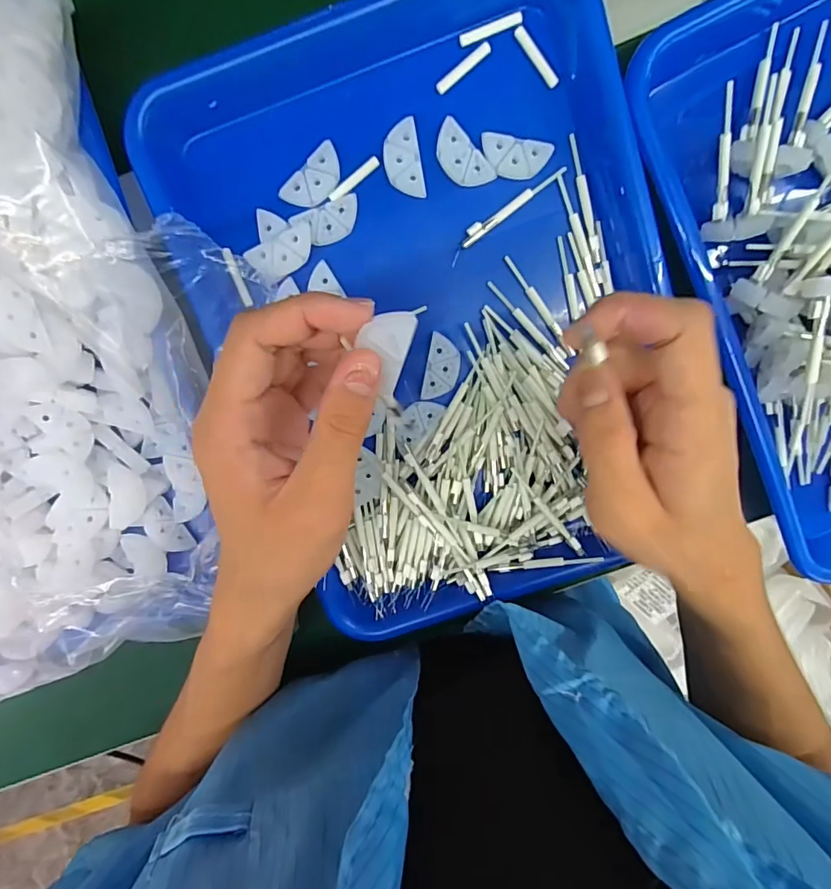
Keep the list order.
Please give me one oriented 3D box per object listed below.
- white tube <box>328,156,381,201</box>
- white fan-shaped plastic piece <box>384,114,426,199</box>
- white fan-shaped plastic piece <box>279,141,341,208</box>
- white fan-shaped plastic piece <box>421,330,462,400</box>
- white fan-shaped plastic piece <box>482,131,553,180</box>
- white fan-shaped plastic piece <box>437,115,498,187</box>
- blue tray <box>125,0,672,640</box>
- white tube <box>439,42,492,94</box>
[{"bbox_3d":[-0.034,-0.148,0.271,0.034,0.004,0.005,-39,99,7],"label":"white tube"},{"bbox_3d":[-0.007,-0.157,0.269,0.020,0.006,0.038,-10,101,2],"label":"white fan-shaped plastic piece"},{"bbox_3d":[-0.055,-0.146,0.270,0.038,0.007,0.019,-43,98,8],"label":"white fan-shaped plastic piece"},{"bbox_3d":[0.016,-0.045,0.292,0.020,0.004,0.039,10,101,-2],"label":"white fan-shaped plastic piece"},{"bbox_3d":[0.055,-0.159,0.270,0.038,0.005,0.020,7,101,-2],"label":"white fan-shaped plastic piece"},{"bbox_3d":[0.026,-0.157,0.268,0.020,0.004,0.038,-44,98,8],"label":"white fan-shaped plastic piece"},{"bbox_3d":[0.017,-0.066,0.279,0.245,0.042,0.339,-19,101,4],"label":"blue tray"},{"bbox_3d":[0.026,-0.202,0.261,0.034,0.004,0.006,-37,99,7],"label":"white tube"}]

